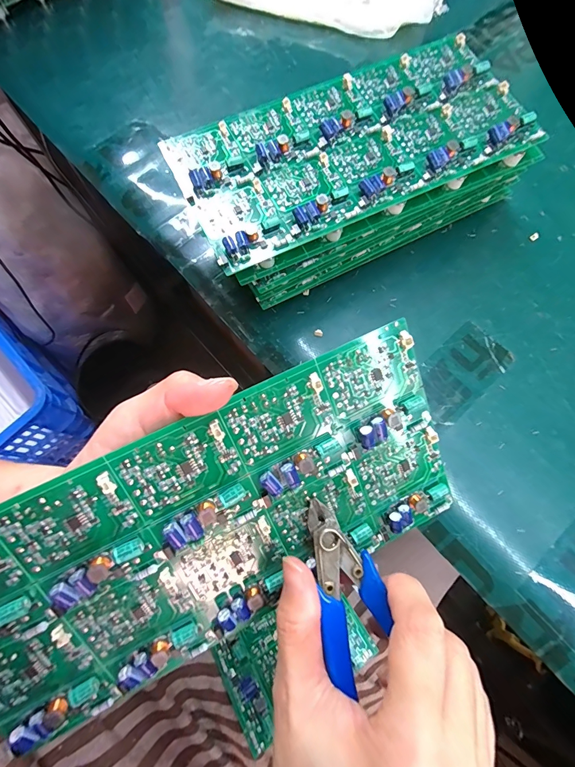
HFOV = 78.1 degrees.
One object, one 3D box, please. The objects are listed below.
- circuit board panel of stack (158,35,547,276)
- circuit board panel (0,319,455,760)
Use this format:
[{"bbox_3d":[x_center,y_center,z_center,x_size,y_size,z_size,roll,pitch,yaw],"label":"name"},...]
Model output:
[{"bbox_3d":[0.042,-0.151,0.220,0.219,0.012,0.100,-26,74,-8],"label":"circuit board panel of stack"},{"bbox_3d":[-0.030,0.065,0.152,0.220,0.006,0.102,-26,110,-10],"label":"circuit board panel"}]

